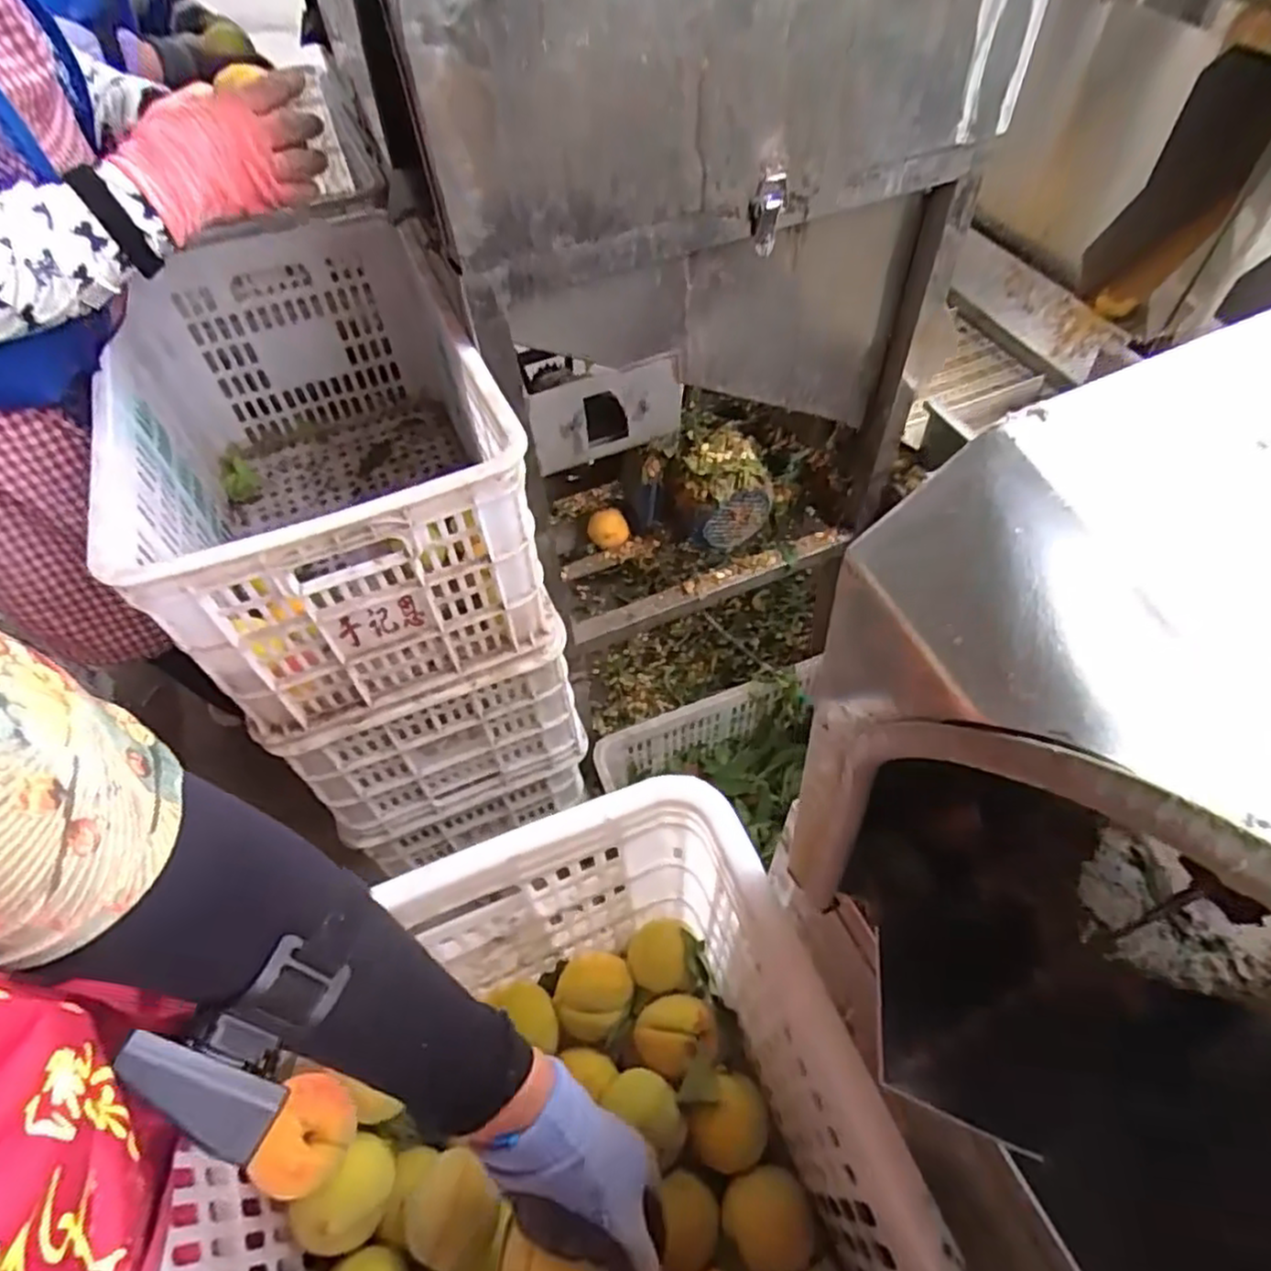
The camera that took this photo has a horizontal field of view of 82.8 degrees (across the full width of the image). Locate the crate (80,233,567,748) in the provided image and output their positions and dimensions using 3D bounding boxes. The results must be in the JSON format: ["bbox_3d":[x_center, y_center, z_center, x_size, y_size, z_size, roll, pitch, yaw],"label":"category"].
[{"bbox_3d":[-0.345,-0.203,0.833,0.338,0.297,0.523,-21,57,-11],"label":"crate"}]

